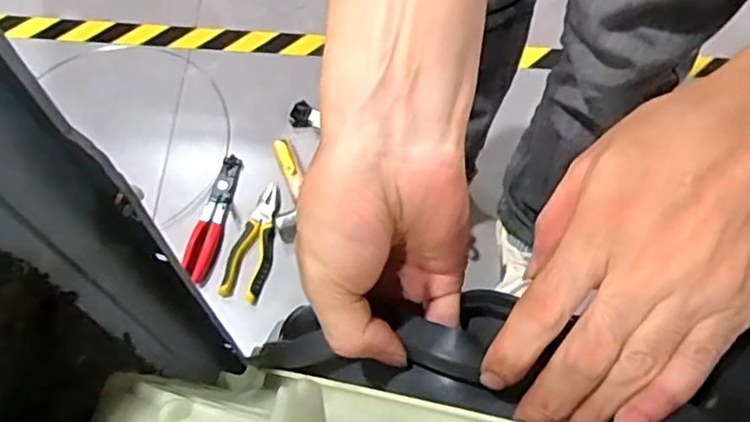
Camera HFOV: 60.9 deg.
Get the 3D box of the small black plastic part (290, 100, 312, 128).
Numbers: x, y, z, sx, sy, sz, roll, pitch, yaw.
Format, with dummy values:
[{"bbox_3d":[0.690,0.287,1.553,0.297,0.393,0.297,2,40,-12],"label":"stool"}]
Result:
[{"bbox_3d":[-0.126,-0.167,1.096,0.035,0.013,0.048,2,64,-1],"label":"small black plastic part"}]

